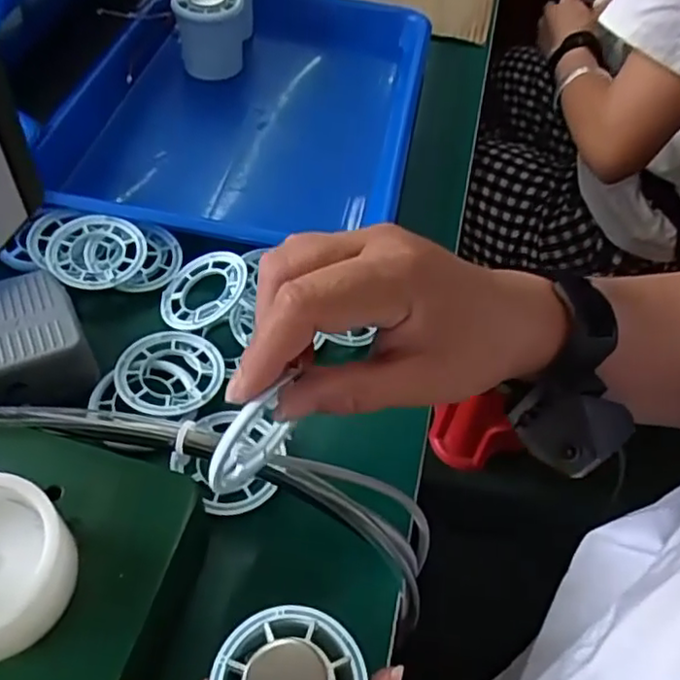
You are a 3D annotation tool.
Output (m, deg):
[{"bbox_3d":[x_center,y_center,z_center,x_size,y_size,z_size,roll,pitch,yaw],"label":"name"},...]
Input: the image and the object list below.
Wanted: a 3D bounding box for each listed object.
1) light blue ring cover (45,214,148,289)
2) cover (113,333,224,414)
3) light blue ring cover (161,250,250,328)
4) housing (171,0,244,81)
[{"bbox_3d":[-0.146,-0.053,0.386,0.056,0.013,0.052,-10,54,-13],"label":"light blue ring cover"},{"bbox_3d":[-0.093,0.018,0.351,0.056,0.008,0.056,2,52,-5],"label":"cover"},{"bbox_3d":[-0.082,-0.029,0.384,0.052,0.008,0.054,-5,56,21],"label":"light blue ring cover"},{"bbox_3d":[-0.104,-0.248,0.517,0.051,0.060,0.048,3,52,-4],"label":"housing"}]

